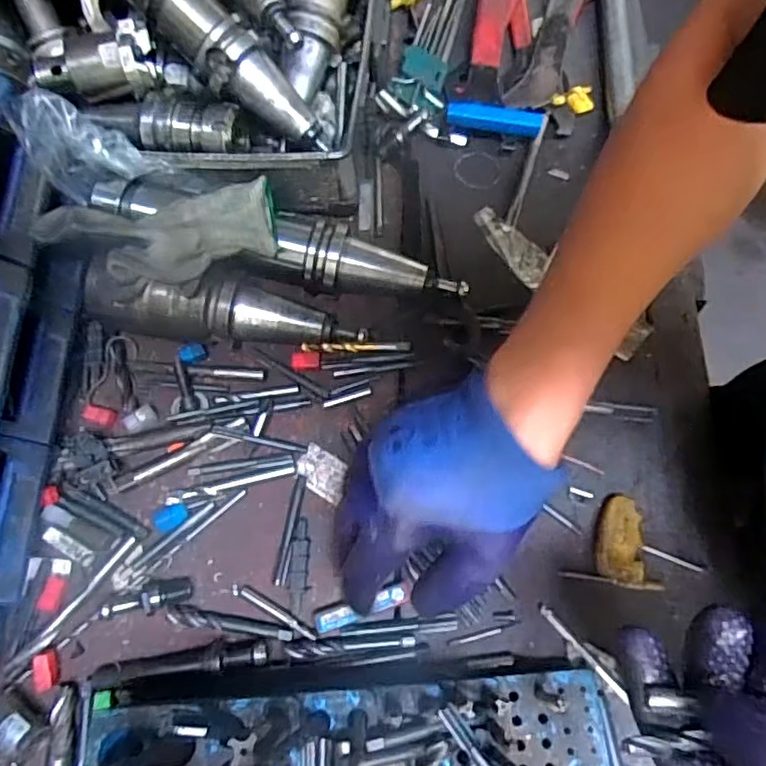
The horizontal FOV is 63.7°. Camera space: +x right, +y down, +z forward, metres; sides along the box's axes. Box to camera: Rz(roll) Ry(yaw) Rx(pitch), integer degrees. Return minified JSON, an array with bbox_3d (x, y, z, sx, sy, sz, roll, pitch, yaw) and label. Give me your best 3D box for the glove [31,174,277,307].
[{"bbox_3d":[-0.156,-0.106,0.447,0.162,0.047,0.066,-18,68,-7],"label":"glove"}]

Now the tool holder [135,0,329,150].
[{"bbox_3d":[-0.120,-0.257,0.484,0.180,0.052,0.050,42,72,-10],"label":"tool holder"}]

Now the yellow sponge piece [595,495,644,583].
[{"bbox_3d":[0.165,0.109,0.435,0.033,0.014,0.058,5,67,3],"label":"yellow sponge piece"}]

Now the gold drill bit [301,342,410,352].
[{"bbox_3d":[-0.022,-0.029,0.495,0.086,0.009,0.007,-1,67,0],"label":"gold drill bit"}]

